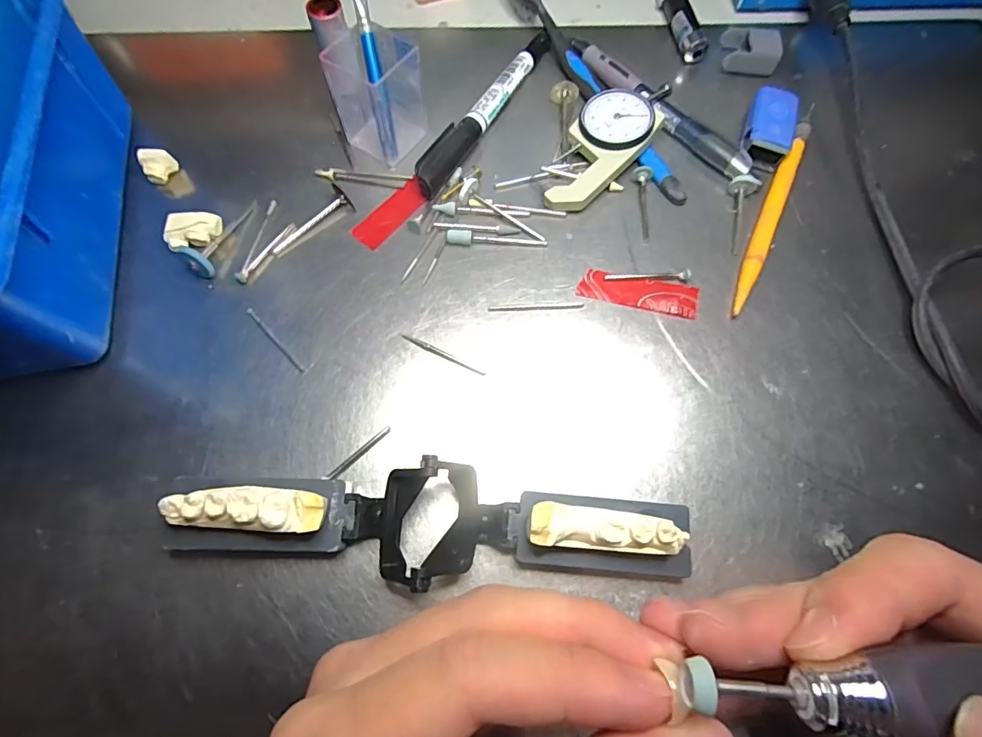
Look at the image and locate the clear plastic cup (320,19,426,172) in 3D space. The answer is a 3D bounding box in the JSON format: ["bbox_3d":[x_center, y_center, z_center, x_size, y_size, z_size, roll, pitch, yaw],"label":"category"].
[{"bbox_3d":[-0.055,-0.138,0.240,0.033,0.049,0.038,36,73,13],"label":"clear plastic cup"}]

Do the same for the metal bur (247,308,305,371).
[{"bbox_3d":[-0.097,-0.013,0.215,0.004,0.004,0.042,-42,75,-15],"label":"metal bur"}]

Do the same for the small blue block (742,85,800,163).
[{"bbox_3d":[0.147,-0.128,0.251,0.022,0.011,0.040,20,70,7],"label":"small blue block"}]

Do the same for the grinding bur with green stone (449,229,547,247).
[{"bbox_3d":[0.003,-0.063,0.233,0.048,0.006,0.005,2,69,0],"label":"grinding bur with green stone"}]

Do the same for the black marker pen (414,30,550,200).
[{"bbox_3d":[-0.003,-0.142,0.260,0.017,0.012,0.130,27,71,10],"label":"black marker pen"}]

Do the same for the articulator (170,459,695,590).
[{"bbox_3d":[-0.019,0.057,0.174,0.184,0.030,0.037,-2,69,-1],"label":"articulator"}]

